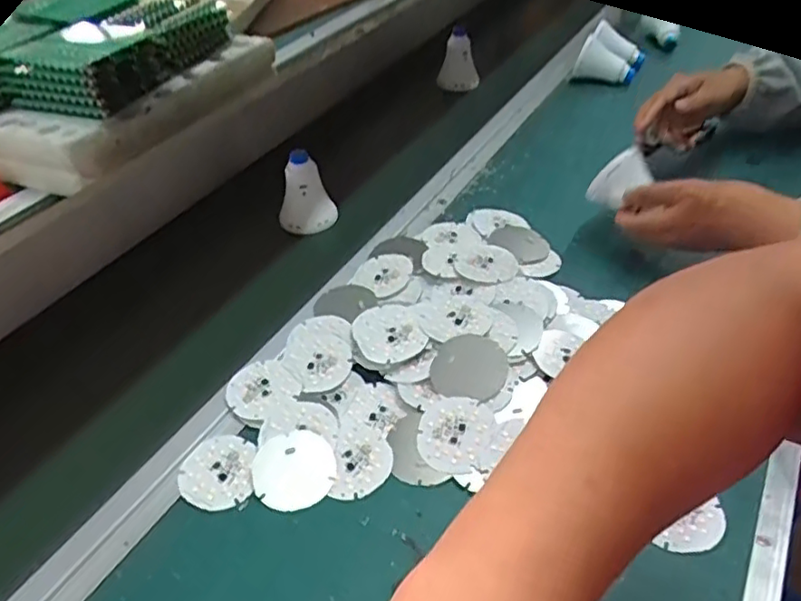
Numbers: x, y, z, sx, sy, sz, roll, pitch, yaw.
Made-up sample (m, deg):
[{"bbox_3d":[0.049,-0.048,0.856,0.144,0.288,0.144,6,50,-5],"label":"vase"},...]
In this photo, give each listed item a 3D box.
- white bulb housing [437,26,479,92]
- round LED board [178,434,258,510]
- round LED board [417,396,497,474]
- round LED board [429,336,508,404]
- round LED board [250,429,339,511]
[{"bbox_3d":[0.087,-0.363,0.946,0.056,0.071,0.066,-1,42,1],"label":"white bulb housing"},{"bbox_3d":[-0.137,0.129,0.474,0.054,0.007,0.060,-3,42,-1],"label":"round LED board"},{"bbox_3d":[0.042,0.101,0.476,0.058,0.004,0.061,-9,52,11],"label":"round LED board"},{"bbox_3d":[0.055,0.054,0.511,0.060,0.009,0.054,7,60,23],"label":"round LED board"},{"bbox_3d":[-0.080,0.124,0.468,0.061,0.007,0.060,-1,42,1],"label":"round LED board"}]

